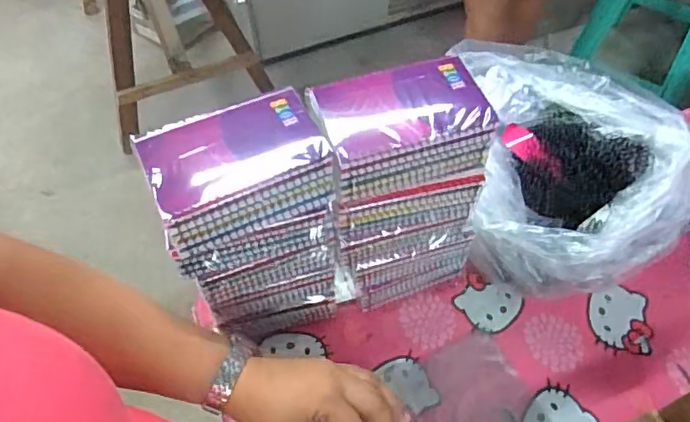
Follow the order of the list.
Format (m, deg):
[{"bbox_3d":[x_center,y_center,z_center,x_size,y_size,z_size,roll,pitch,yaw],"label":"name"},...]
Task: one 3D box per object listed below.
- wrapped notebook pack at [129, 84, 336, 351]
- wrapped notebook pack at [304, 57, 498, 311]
[{"bbox_3d":[-0.083,0.027,0.536,0.129,0.269,0.085,-19,59,-11],"label":"wrapped notebook pack"},{"bbox_3d":[0.052,-0.008,0.565,0.140,0.277,0.090,-14,58,-8],"label":"wrapped notebook pack"}]

